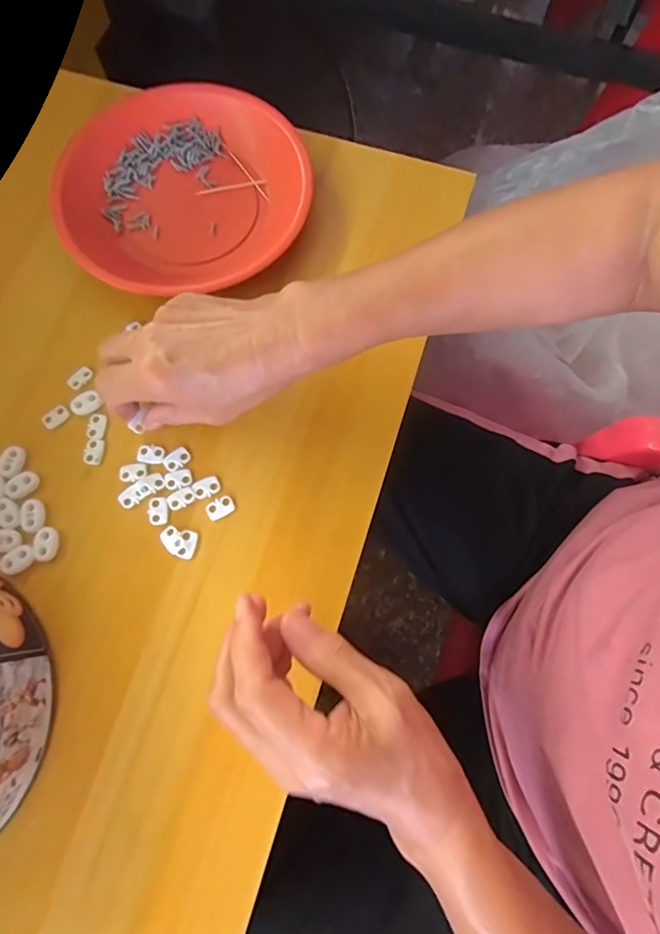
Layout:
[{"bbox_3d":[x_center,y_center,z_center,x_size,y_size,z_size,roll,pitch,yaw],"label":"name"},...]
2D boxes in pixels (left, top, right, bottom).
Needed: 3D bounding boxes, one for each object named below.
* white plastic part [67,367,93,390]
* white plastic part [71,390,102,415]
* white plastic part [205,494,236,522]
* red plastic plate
[{"bbox_3d":[-0.183,-0.065,0.371,0.011,0.005,0.018,37,77,9],"label":"white plastic part"},{"bbox_3d":[-0.176,-0.046,0.363,0.021,0.004,0.016,-27,76,-7],"label":"white plastic part"},{"bbox_3d":[-0.075,0.028,0.343,0.019,0.004,0.014,-33,77,-9],"label":"white plastic part"},{"bbox_3d":[-0.119,-0.224,0.402,0.193,0.030,0.176,0,74,0],"label":"red plastic plate"}]

